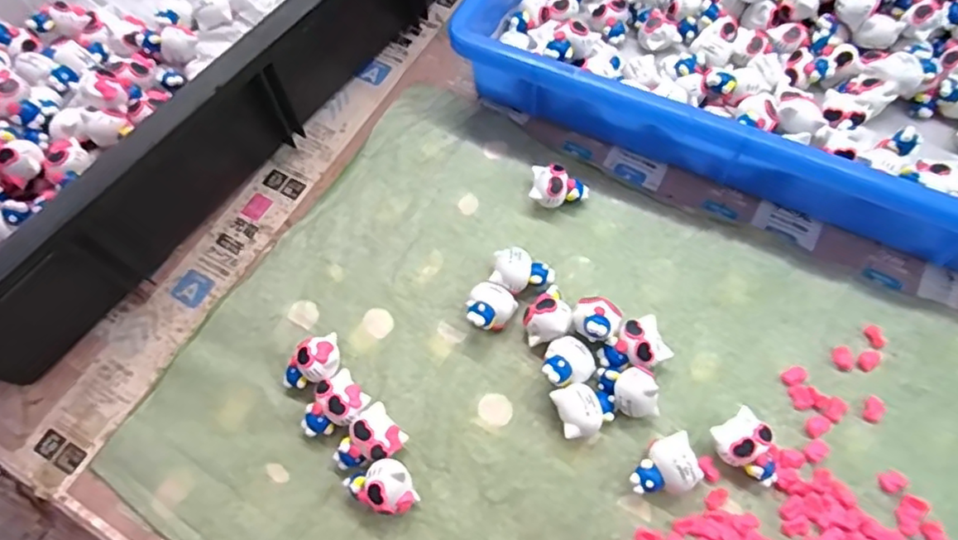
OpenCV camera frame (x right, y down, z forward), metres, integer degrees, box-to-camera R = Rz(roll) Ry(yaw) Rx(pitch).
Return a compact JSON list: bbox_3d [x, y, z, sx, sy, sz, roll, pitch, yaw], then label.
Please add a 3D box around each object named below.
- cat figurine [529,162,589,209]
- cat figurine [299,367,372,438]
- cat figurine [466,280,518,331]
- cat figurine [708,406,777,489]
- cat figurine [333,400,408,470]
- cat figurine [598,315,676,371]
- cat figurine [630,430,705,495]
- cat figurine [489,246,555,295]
[{"bbox_3d":[0.048,-0.048,0.370,0.034,0.021,0.023,10,65,7],"label":"cat figurine"},{"bbox_3d":[-0.075,0.071,0.315,0.035,0.021,0.028,-42,69,-16],"label":"cat figurine"},{"bbox_3d":[0.005,0.022,0.335,0.025,0.023,0.027,34,70,17],"label":"cat figurine"},{"bbox_3d":[0.131,0.088,0.298,0.026,0.021,0.034,-30,67,-11],"label":"cat figurine"},{"bbox_3d":[-0.055,0.087,0.306,0.034,0.023,0.023,-41,69,-16],"label":"cat figurine"},{"bbox_3d":[0.080,0.041,0.323,0.034,0.021,0.024,-20,65,-7],"label":"cat figurine"},{"bbox_3d":[0.088,0.095,0.295,0.032,0.022,0.025,-19,65,-6],"label":"cat figurine"},{"bbox_3d":[0.023,0.004,0.345,0.033,0.020,0.024,25,68,14],"label":"cat figurine"}]

